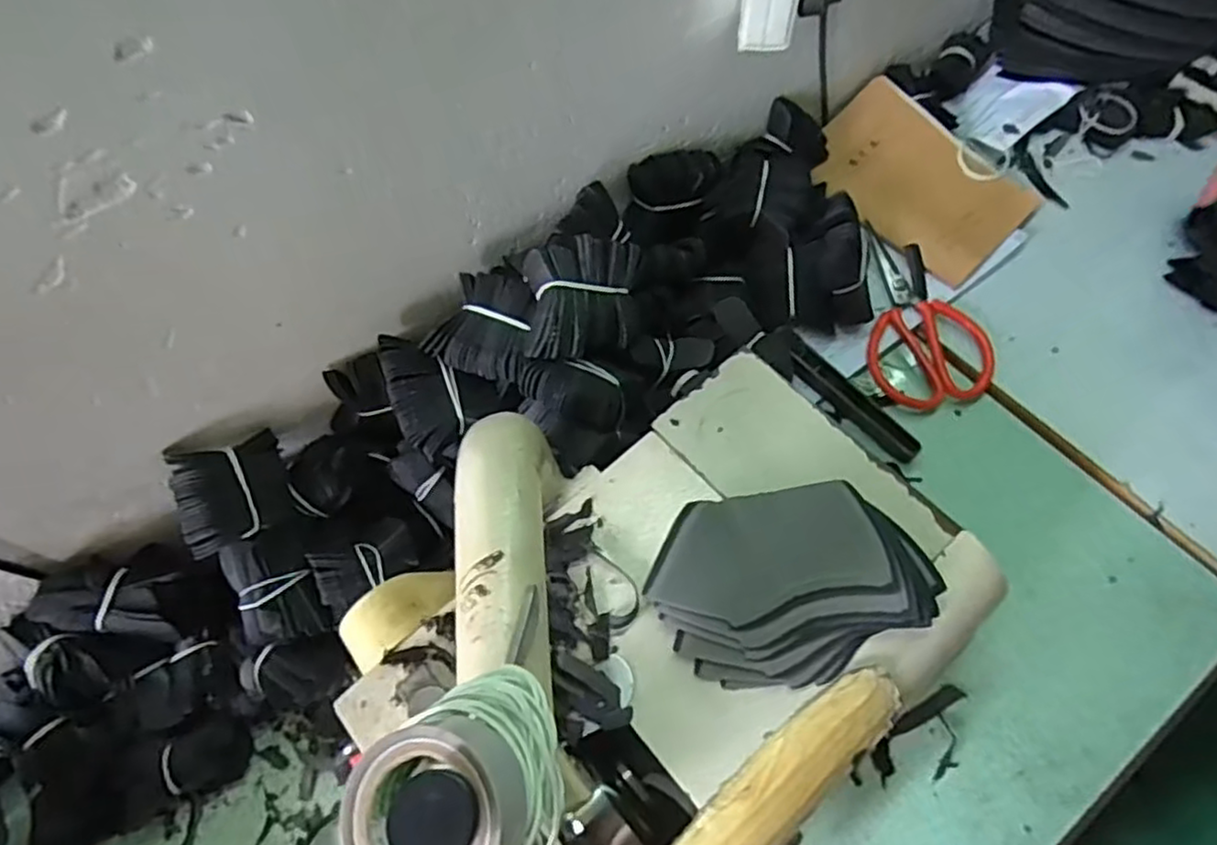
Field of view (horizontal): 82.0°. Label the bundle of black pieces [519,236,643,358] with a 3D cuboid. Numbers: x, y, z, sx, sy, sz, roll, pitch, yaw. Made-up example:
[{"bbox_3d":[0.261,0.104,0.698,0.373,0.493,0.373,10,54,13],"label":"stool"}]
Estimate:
[{"bbox_3d":[-0.019,-0.083,0.486,0.077,0.033,0.083,1,88,-30],"label":"bundle of black pieces"}]

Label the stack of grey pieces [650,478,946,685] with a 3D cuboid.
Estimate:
[{"bbox_3d":[0.107,0.091,0.404,0.156,0.022,0.105,-10,65,-1],"label":"stack of grey pieces"}]

